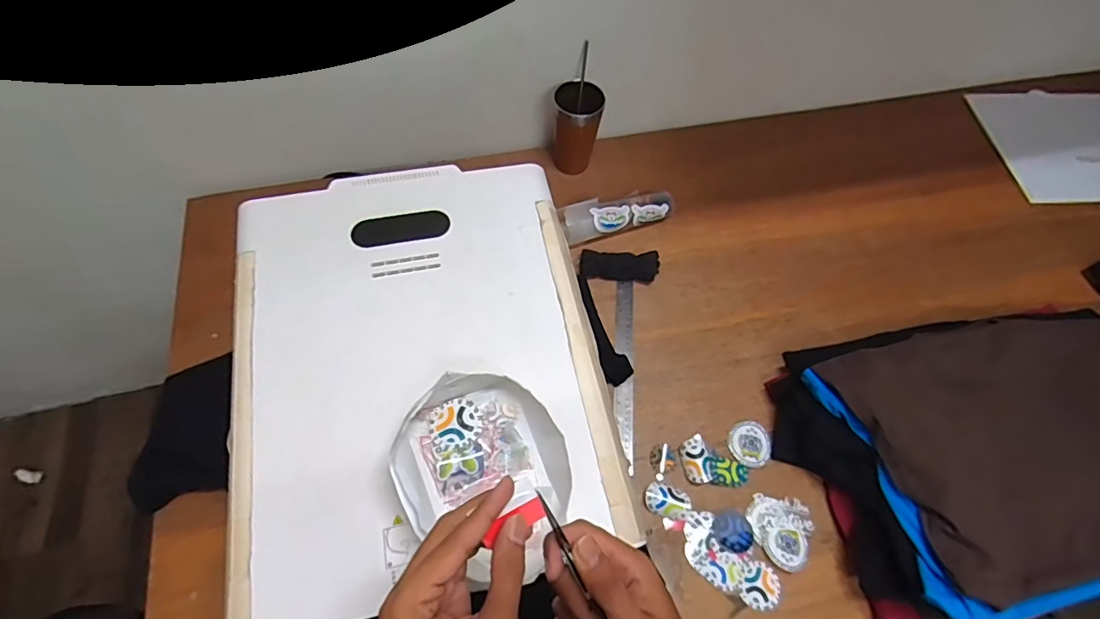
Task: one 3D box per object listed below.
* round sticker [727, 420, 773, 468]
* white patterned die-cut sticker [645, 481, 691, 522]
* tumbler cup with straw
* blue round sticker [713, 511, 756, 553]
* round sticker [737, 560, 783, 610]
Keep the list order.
[{"bbox_3d":[0.282,0.189,0.716,0.058,0.005,0.061,0,68,1],"label":"round sticker"},{"bbox_3d":[0.156,0.251,0.671,0.058,0.013,0.042,20,64,6],"label":"white patterned die-cut sticker"},{"bbox_3d":[0.046,-0.325,0.860,0.074,0.172,0.090,8,63,0],"label":"tumbler cup with straw"},{"bbox_3d":[0.241,0.291,0.666,0.050,0.004,0.049,2,64,-3],"label":"blue round sticker"},{"bbox_3d":[0.265,0.348,0.640,0.055,0.004,0.051,2,64,-3],"label":"round sticker"}]

